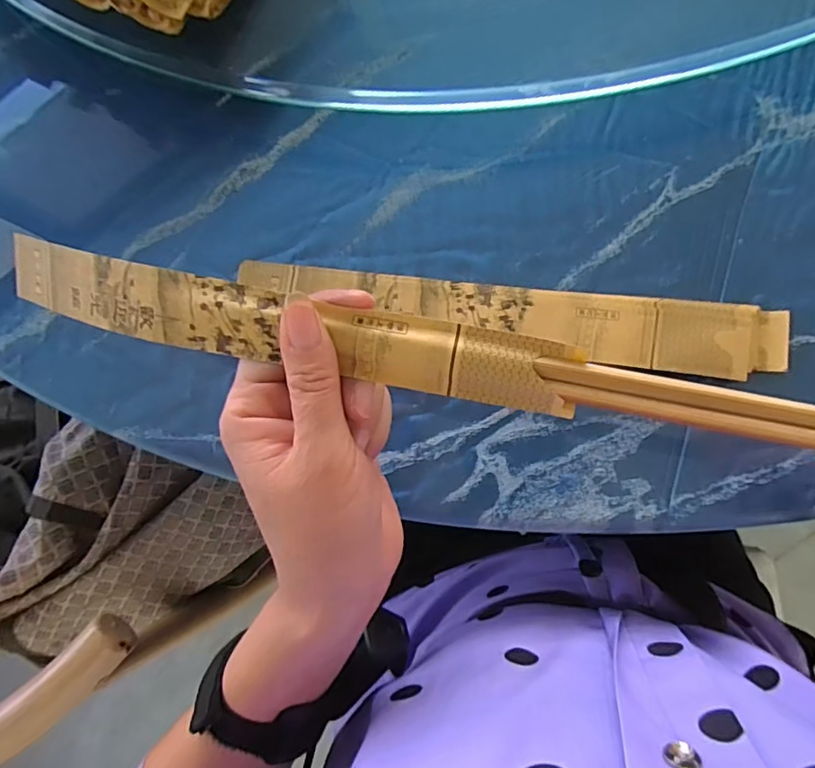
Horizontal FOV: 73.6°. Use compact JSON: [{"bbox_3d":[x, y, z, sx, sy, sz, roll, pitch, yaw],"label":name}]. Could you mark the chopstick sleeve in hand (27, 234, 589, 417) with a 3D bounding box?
[{"bbox_3d":[-0.064,-0.025,0.216,0.250,0.025,0.030,11,86,13],"label":"chopstick sleeve in hand"}]

